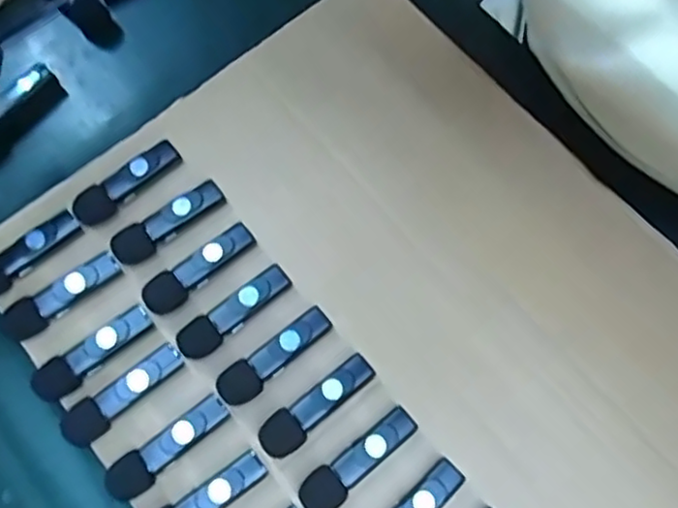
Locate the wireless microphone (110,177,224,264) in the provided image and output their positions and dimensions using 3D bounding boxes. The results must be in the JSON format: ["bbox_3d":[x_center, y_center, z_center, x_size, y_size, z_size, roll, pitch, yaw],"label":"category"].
[{"bbox_3d":[-0.092,-0.017,0.352,0.065,0.014,0.016,-35,75,-6],"label":"wireless microphone"}]

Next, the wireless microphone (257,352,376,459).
[{"bbox_3d":[-0.011,0.074,0.322,0.064,0.014,0.019,-39,75,-7],"label":"wireless microphone"}]

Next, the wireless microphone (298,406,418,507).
[{"bbox_3d":[0.009,0.099,0.314,0.064,0.014,0.019,-40,75,-8],"label":"wireless microphone"}]

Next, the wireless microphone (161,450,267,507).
[{"bbox_3d":[-0.063,0.118,0.307,0.064,0.014,0.018,-35,75,-6],"label":"wireless microphone"}]

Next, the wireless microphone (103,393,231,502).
[{"bbox_3d":[-0.082,0.093,0.316,0.064,0.013,0.018,-38,75,-7],"label":"wireless microphone"}]

